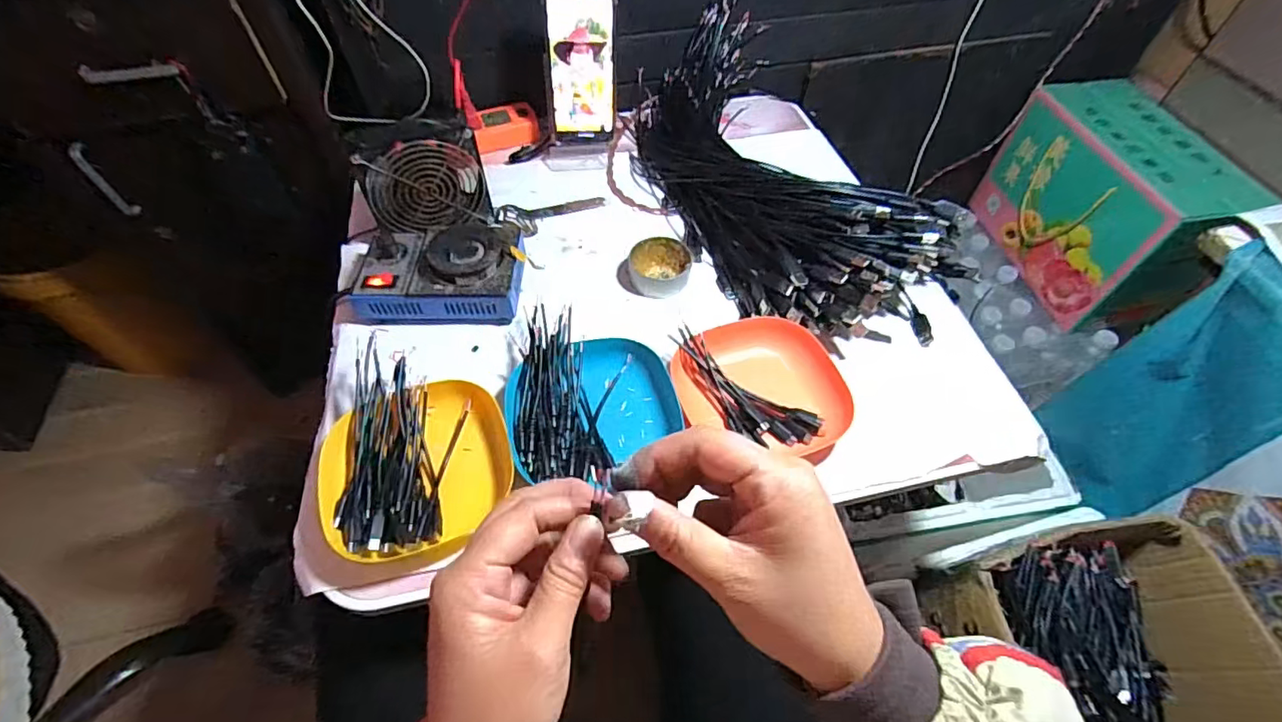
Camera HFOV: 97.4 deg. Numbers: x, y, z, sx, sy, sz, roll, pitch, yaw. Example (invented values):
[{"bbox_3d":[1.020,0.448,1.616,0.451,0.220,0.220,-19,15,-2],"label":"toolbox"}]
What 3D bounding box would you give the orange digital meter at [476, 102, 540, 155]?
[{"bbox_3d":[-0.171,-0.296,0.722,0.080,0.034,0.054,-15,56,-11],"label":"orange digital meter"}]

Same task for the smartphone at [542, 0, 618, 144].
[{"bbox_3d":[-0.067,-0.332,0.647,0.076,0.162,0.007,-2,45,-5],"label":"smartphone"}]

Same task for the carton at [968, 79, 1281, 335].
[{"bbox_3d":[0.729,-0.243,0.896,0.161,0.233,0.330,-5,55,-4],"label":"carton"}]

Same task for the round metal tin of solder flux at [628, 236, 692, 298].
[{"bbox_3d":[0.020,-0.097,0.584,0.063,0.023,0.063,0,55,0],"label":"round metal tin of solder flux"}]

